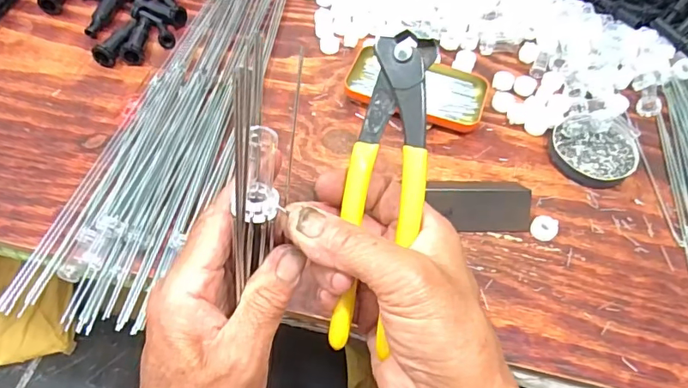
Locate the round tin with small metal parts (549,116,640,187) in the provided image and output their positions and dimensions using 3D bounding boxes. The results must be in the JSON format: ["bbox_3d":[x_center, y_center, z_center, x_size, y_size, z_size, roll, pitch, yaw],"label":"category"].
[{"bbox_3d":[0.249,-0.042,0.479,0.083,0.013,0.079,1,58,-2],"label":"round tin with small metal parts"}]

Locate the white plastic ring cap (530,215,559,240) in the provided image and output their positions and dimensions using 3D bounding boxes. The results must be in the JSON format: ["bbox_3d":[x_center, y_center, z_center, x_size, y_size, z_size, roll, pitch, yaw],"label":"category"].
[{"bbox_3d":[0.180,0.031,0.434,0.023,0.011,0.022,1,58,-2],"label":"white plastic ring cap"}]

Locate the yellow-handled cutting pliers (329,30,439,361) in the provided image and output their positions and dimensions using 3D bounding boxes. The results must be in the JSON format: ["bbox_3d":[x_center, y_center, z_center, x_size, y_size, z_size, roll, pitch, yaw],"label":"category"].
[{"bbox_3d":[0.021,-0.002,0.248,0.039,0.011,0.161,11,88,5],"label":"yellow-handled cutting pliers"}]

